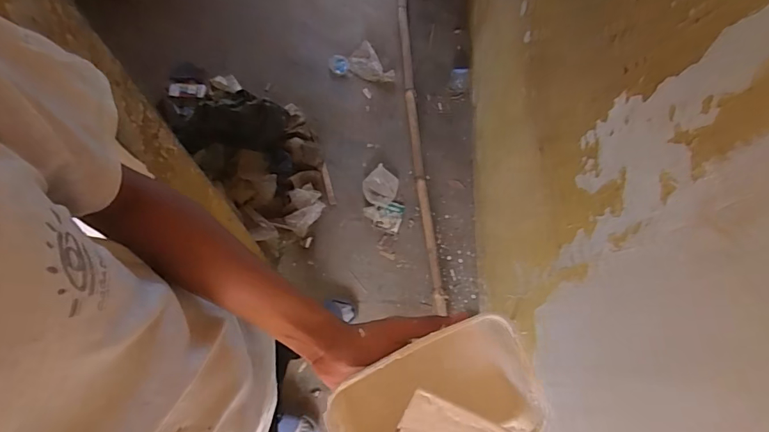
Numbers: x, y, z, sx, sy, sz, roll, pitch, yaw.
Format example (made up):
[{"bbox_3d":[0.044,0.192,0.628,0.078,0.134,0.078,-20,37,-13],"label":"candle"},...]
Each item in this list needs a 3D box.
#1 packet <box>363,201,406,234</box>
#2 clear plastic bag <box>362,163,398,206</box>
[{"bbox_3d":[-0.005,-0.006,1.666,0.145,0.010,0.113,18,70,2],"label":"packet"},{"bbox_3d":[-0.014,-0.112,1.687,0.128,0.031,0.141,35,72,8],"label":"clear plastic bag"}]

